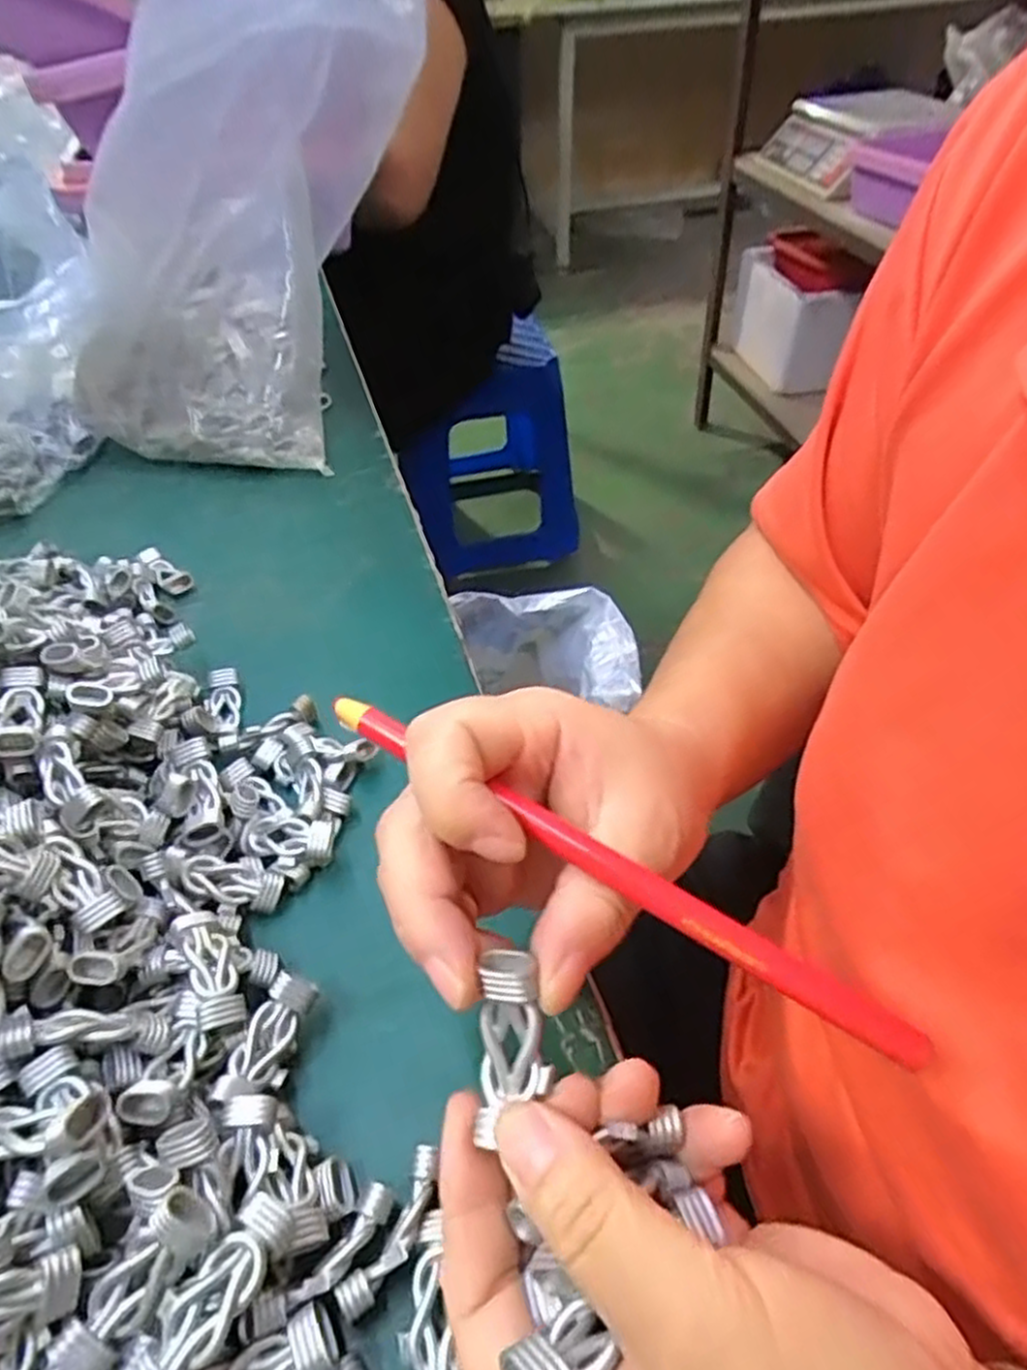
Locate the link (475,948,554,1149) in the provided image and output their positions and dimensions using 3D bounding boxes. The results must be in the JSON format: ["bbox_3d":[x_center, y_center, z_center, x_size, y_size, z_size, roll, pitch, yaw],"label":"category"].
[{"bbox_3d":[0.000,0.085,0.181,0.017,0.039,0.011,3,3,7],"label":"link"}]

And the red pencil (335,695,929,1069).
[{"bbox_3d":[0.019,0.042,0.193,0.165,0.007,0.008,28,54,20],"label":"red pencil"}]

